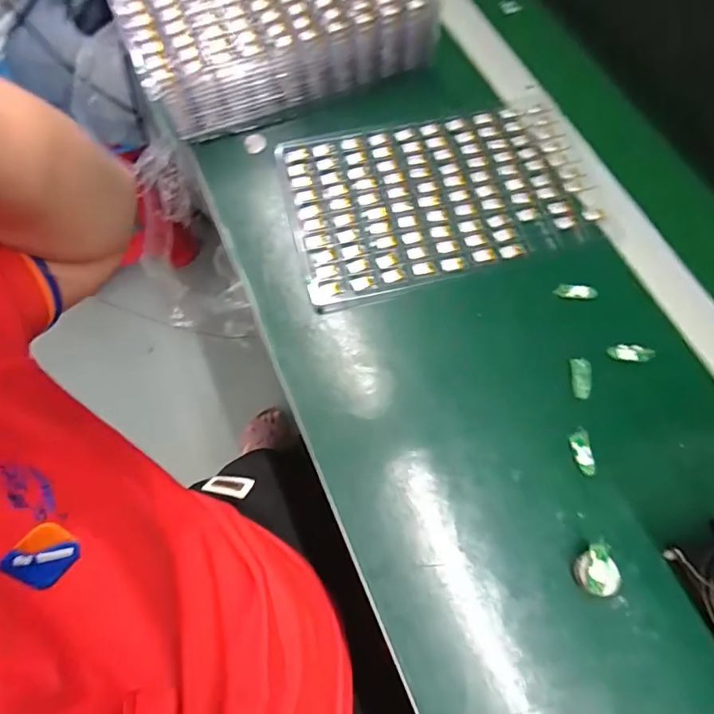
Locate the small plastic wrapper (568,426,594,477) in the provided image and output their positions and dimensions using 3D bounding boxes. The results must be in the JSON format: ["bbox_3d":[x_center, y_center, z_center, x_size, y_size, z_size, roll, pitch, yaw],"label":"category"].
[{"bbox_3d":[0.159,0.067,0.337,0.014,0.004,0.033,-4,69,-3],"label":"small plastic wrapper"}]

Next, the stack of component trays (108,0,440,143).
[{"bbox_3d":[-0.090,-0.318,0.438,0.263,0.076,0.163,-21,71,-9],"label":"stack of component trays"}]

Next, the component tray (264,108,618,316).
[{"bbox_3d":[0.070,-0.145,0.418,0.260,0.004,0.165,-15,70,-7],"label":"component tray"}]

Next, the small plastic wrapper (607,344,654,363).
[{"bbox_3d":[0.209,-0.003,0.363,0.031,0.004,0.013,6,69,1],"label":"small plastic wrapper"}]

